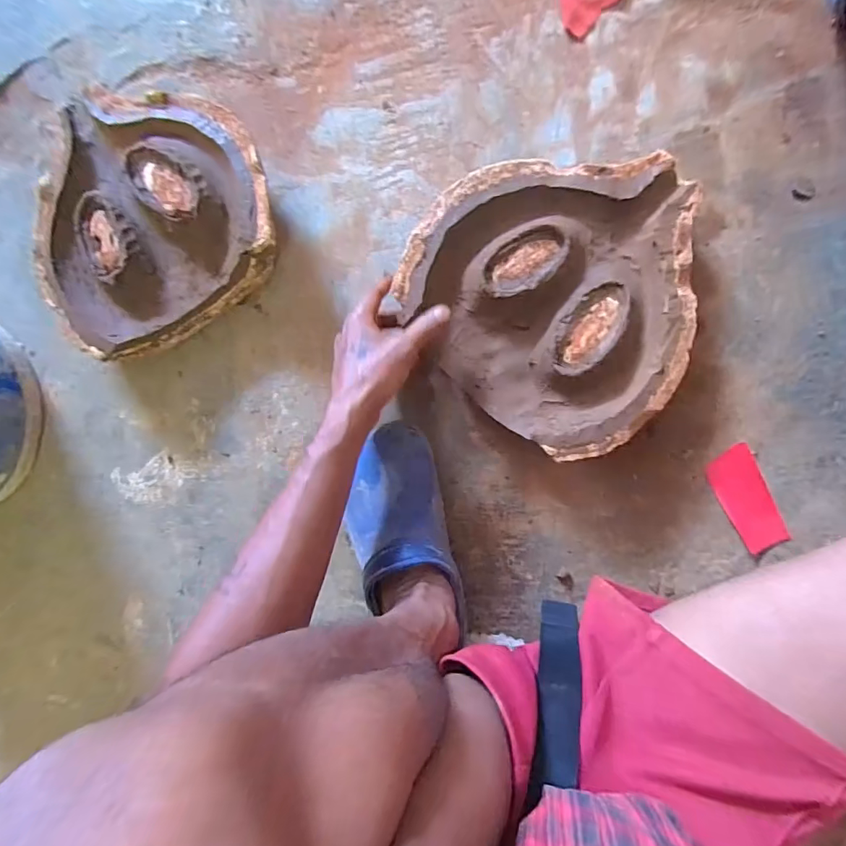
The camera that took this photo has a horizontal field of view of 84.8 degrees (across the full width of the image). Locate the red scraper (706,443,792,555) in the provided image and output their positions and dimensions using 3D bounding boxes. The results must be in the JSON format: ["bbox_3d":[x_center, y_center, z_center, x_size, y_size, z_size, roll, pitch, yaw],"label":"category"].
[{"bbox_3d":[0.333,0.078,0.475,0.046,0.007,0.106,-27,89,9],"label":"red scraper"}]

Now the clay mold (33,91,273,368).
[{"bbox_3d":[-0.295,-0.228,0.506,0.264,0.070,0.247,0,93,8],"label":"clay mold"}]

